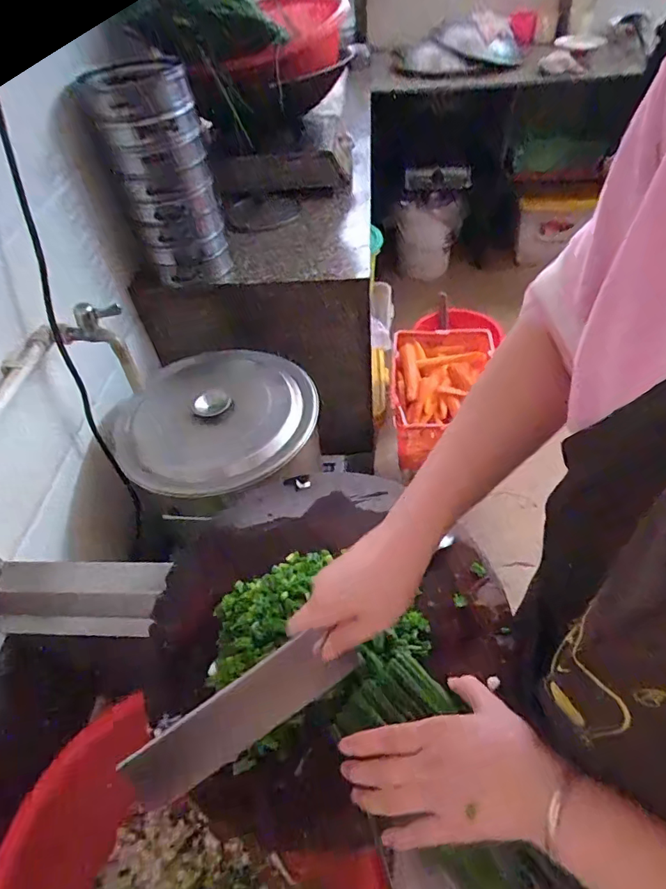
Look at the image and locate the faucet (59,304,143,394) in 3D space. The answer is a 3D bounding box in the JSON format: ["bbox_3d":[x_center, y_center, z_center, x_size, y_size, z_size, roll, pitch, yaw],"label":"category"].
[{"bbox_3d":[-0.351,-0.134,0.771,0.085,0.185,0.042,-28,51,-19],"label":"faucet"}]

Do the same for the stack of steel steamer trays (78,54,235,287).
[{"bbox_3d":[-0.295,-0.468,0.882,0.158,0.331,0.161,-16,48,-9],"label":"stack of steel steamer trays"}]

